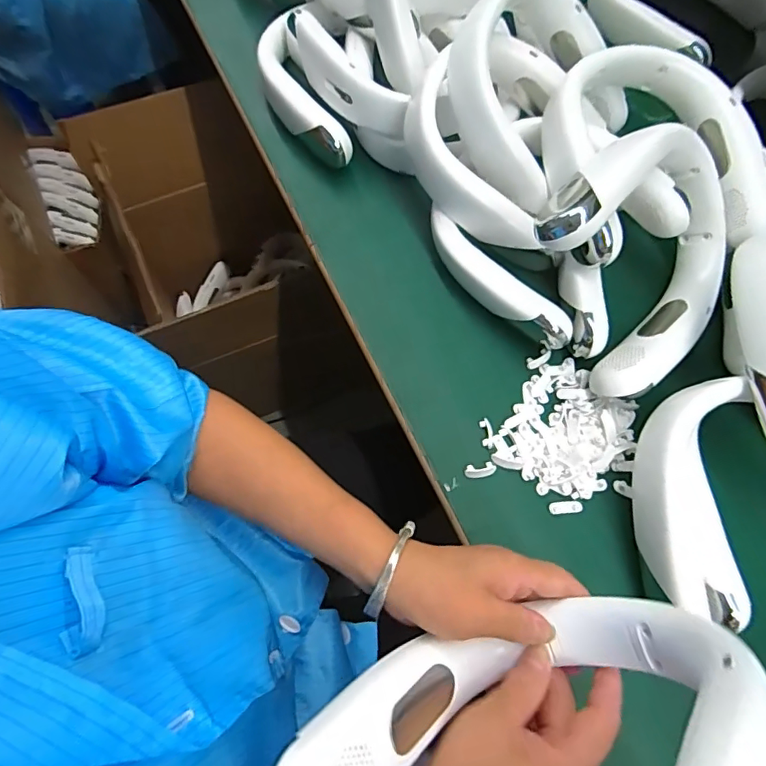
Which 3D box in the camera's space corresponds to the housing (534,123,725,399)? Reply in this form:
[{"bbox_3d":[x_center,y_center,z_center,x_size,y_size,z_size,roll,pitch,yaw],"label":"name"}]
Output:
[{"bbox_3d":[0.230,-0.110,0.436,0.205,0.053,0.198,-45,121,-21],"label":"housing"}]

